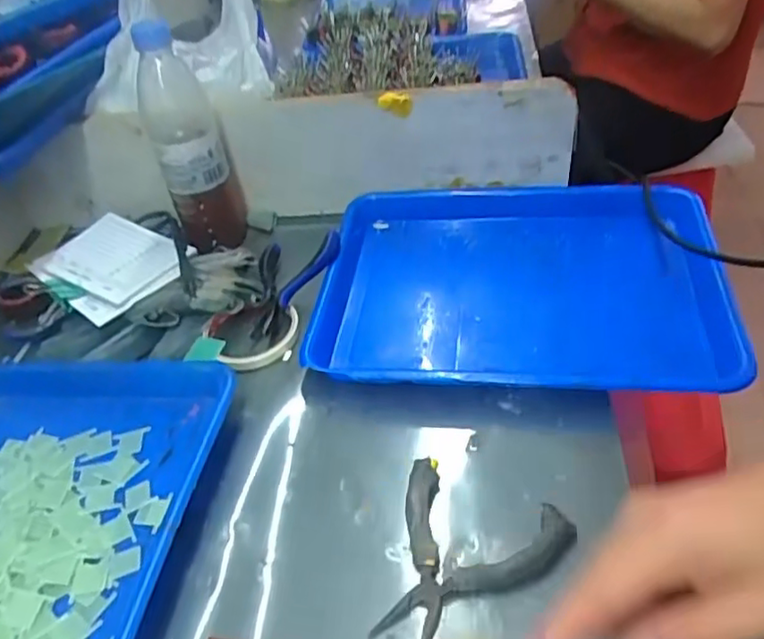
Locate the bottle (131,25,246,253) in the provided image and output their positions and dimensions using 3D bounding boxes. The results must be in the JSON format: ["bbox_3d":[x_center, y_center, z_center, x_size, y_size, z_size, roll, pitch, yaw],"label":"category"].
[{"bbox_3d":[-0.186,-0.172,0.609,0.070,0.189,0.065,-13,43,-7],"label":"bottle"}]

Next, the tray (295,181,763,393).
[{"bbox_3d":[0.112,-0.032,0.559,0.332,0.050,0.245,5,44,12],"label":"tray"}]

